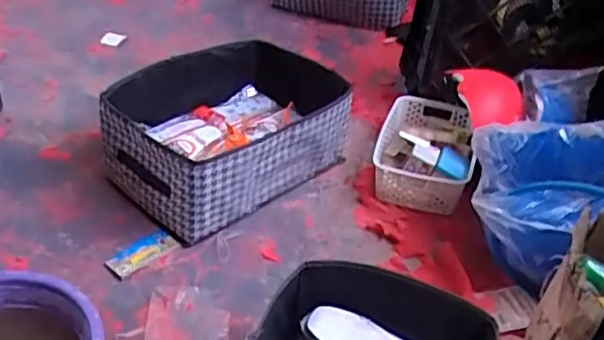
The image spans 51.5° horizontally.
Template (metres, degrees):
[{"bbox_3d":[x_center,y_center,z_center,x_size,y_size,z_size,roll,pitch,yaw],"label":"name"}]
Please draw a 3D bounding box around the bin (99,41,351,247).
[{"bbox_3d":[-0.131,-0.088,1.263,0.336,0.185,0.481,34,47,31],"label":"bin"}]

